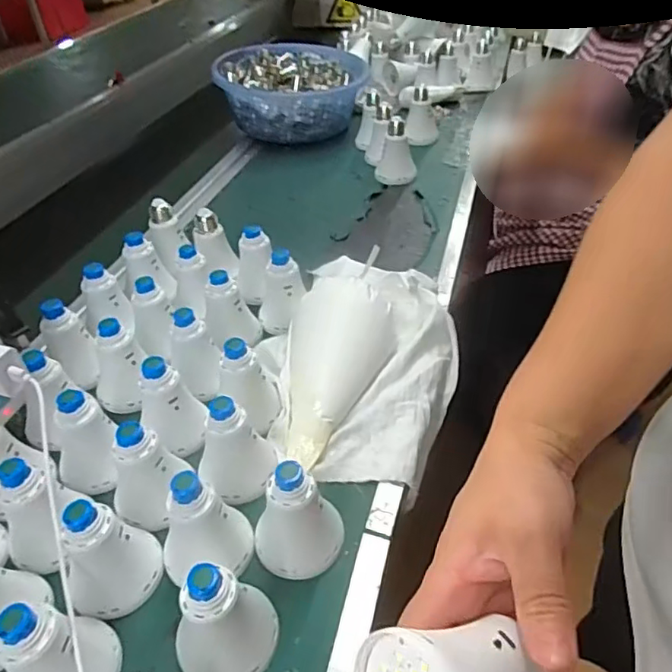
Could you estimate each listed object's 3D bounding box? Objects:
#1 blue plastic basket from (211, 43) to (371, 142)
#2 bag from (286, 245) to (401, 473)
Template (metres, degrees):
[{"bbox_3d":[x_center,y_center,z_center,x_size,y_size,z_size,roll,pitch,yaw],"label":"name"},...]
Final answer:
[{"bbox_3d":[-0.080,-0.458,1.056,0.274,0.114,0.249,-5,41,-3],"label":"blue plastic basket"},{"bbox_3d":[-0.004,0.007,0.536,0.106,0.063,0.257,10,43,14],"label":"bag"}]

